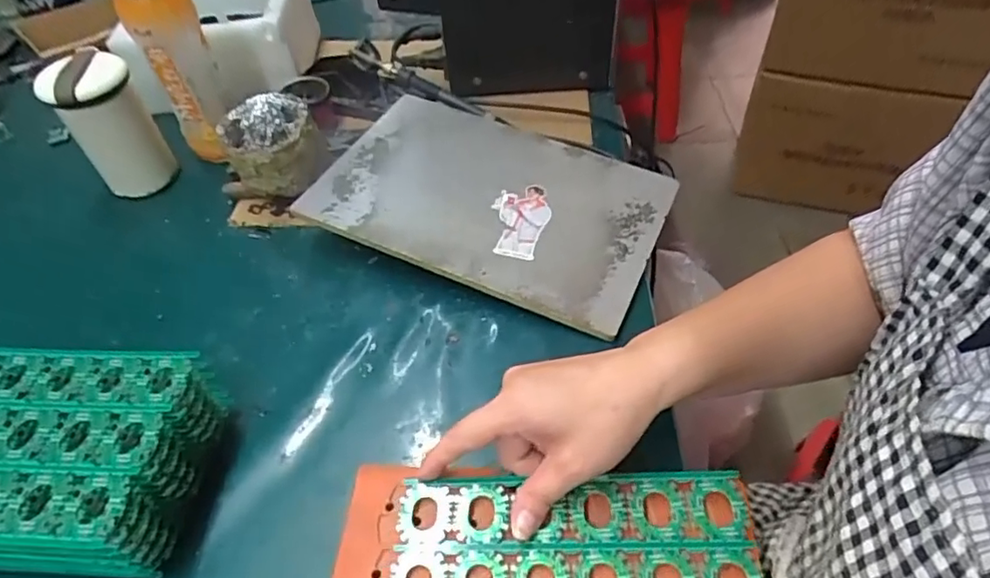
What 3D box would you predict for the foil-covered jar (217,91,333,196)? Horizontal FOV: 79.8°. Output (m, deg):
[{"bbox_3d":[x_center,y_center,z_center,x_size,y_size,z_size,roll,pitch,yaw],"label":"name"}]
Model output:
[{"bbox_3d":[-0.208,-0.133,0.570,0.086,0.087,0.075,-23,51,-16],"label":"foil-covered jar"}]

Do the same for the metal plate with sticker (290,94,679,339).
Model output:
[{"bbox_3d":[-0.002,-0.088,0.542,0.296,0.010,0.207,21,50,15],"label":"metal plate with sticker"}]

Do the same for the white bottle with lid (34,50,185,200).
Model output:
[{"bbox_3d":[-0.376,-0.159,0.581,0.075,0.120,0.081,-36,55,-25],"label":"white bottle with lid"}]

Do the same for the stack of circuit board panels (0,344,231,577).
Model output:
[{"bbox_3d":[-0.293,0.106,0.376,0.202,0.075,0.124,1,48,5],"label":"stack of circuit board panels"}]

